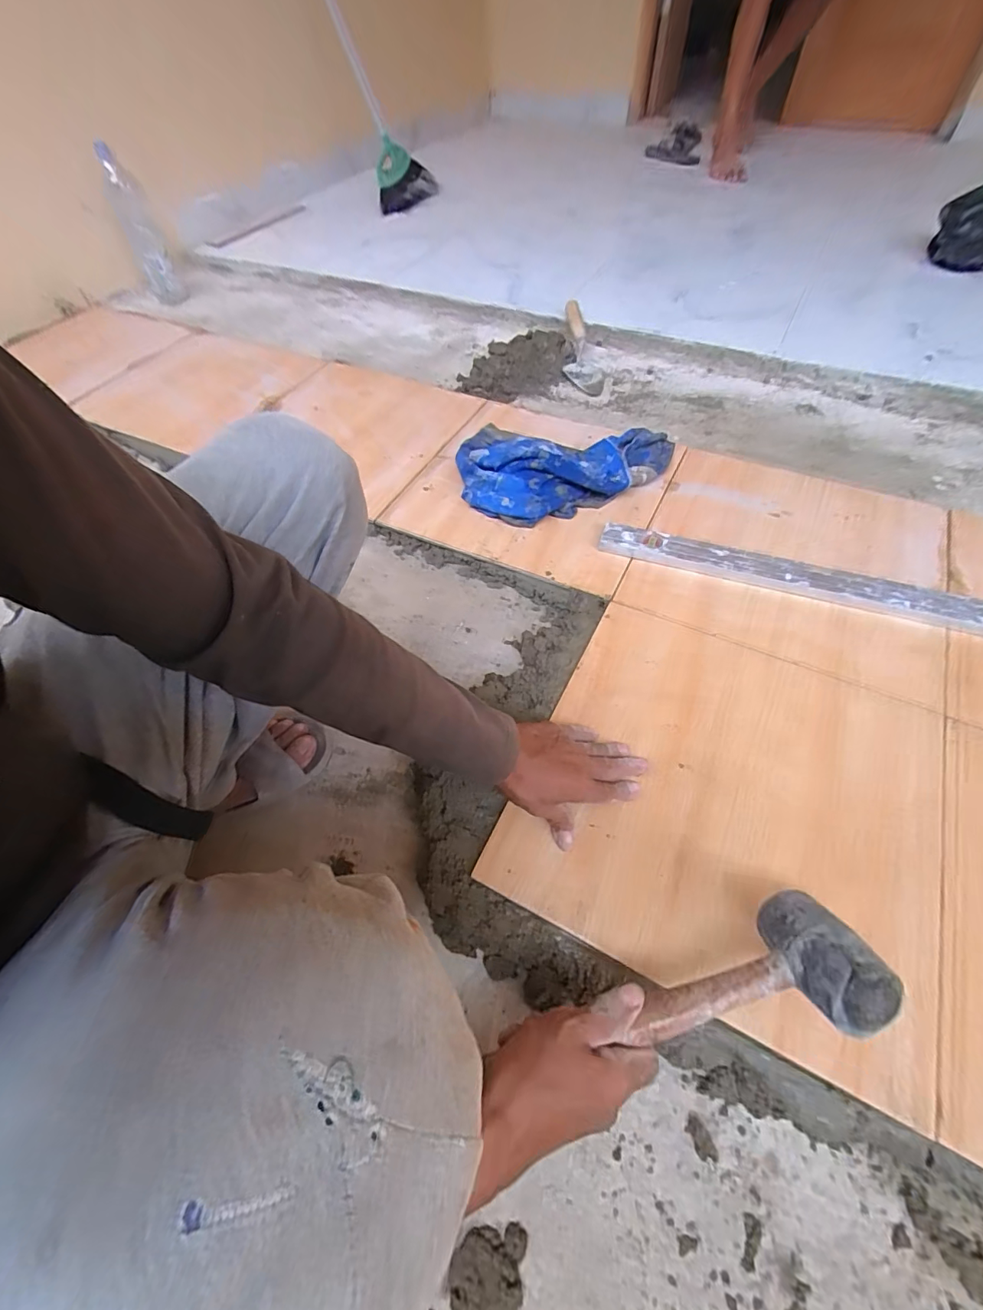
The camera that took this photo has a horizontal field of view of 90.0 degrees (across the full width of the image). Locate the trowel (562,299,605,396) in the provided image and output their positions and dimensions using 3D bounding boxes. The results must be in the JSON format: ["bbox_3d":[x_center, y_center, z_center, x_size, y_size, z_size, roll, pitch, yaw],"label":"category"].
[{"bbox_3d":[0.202,-0.686,1.092,0.087,0.061,0.305,1,55,3],"label":"trowel"}]

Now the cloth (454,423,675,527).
[{"bbox_3d":[0.116,-0.316,0.802,0.354,0.067,0.248,7,58,7],"label":"cloth"}]

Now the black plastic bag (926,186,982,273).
[{"bbox_3d":[1.114,-0.970,1.135,0.163,0.129,0.110,31,64,21],"label":"black plastic bag"}]

